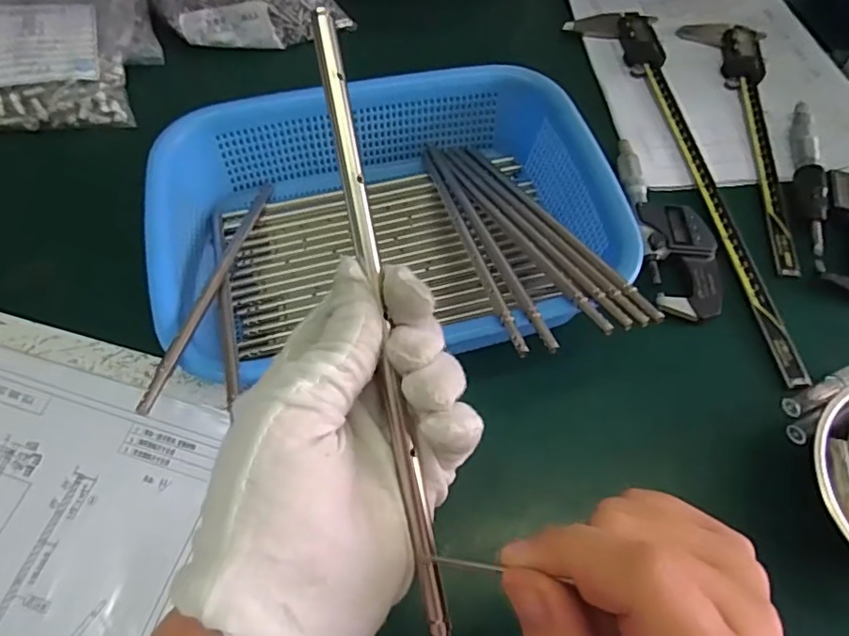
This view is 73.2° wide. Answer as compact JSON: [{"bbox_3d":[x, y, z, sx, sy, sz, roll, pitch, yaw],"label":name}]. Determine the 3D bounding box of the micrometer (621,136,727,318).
[{"bbox_3d":[0.182,-0.073,0.431,0.053,0.018,0.158,-7,64,-7],"label":"micrometer"}]

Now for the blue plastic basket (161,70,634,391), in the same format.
[{"bbox_3d":[-0.025,-0.063,0.378,0.286,0.071,0.213,-11,64,-9],"label":"blue plastic basket"}]

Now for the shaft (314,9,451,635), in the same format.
[{"bbox_3d":[-0.012,0.013,0.188,0.007,0.004,0.226,-11,90,-8],"label":"shaft"}]

